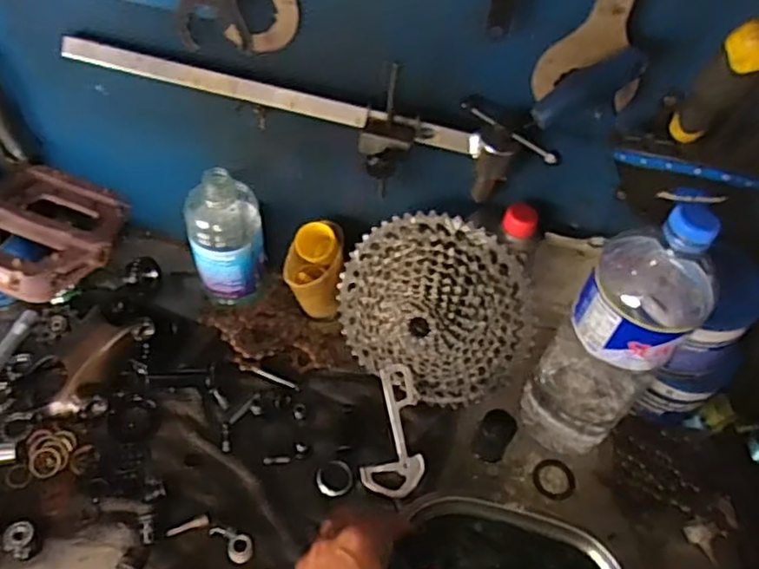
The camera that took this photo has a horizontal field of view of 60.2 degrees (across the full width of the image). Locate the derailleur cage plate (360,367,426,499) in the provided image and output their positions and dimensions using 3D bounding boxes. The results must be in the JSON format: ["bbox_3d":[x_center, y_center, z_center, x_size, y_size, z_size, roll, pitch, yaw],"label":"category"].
[{"bbox_3d":[0.012,0.143,0.642,0.058,0.012,0.124,0,73,-6],"label":"derailleur cage plate"}]

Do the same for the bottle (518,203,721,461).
[{"bbox_3d":[0.205,0.046,0.567,0.101,0.310,0.090,-30,61,-25],"label":"bottle"}]

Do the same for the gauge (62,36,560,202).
[{"bbox_3d":[-0.068,-0.143,0.561,0.431,0.109,0.067,11,53,3],"label":"gauge"}]

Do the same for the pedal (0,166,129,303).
[{"bbox_3d":[-0.239,-0.038,0.448,0.107,0.028,0.109,15,53,6],"label":"pedal"}]

